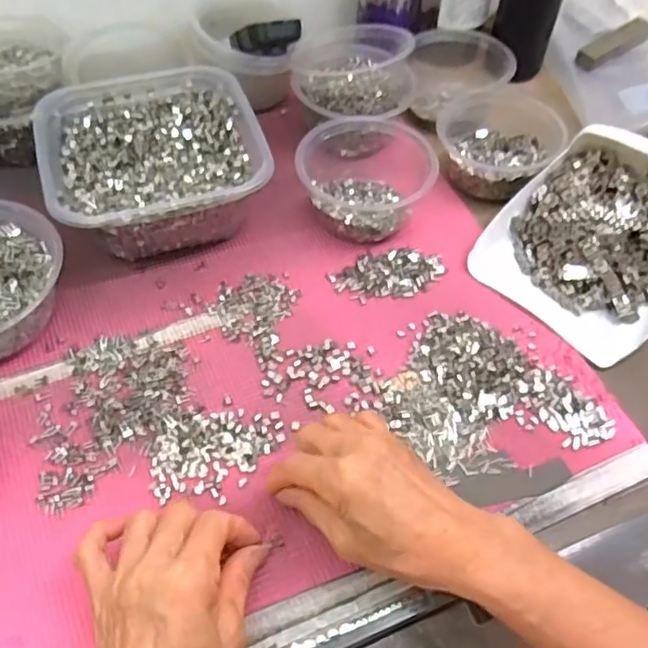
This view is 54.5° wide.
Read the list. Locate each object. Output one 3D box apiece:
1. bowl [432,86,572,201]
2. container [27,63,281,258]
[{"bbox_3d":[0.163,-0.172,0.593,0.111,0.048,0.109,1,55,-2],"label":"bowl"},{"bbox_3d":[-0.145,-0.138,0.541,0.173,0.072,0.174,-15,57,-13],"label":"container"}]

